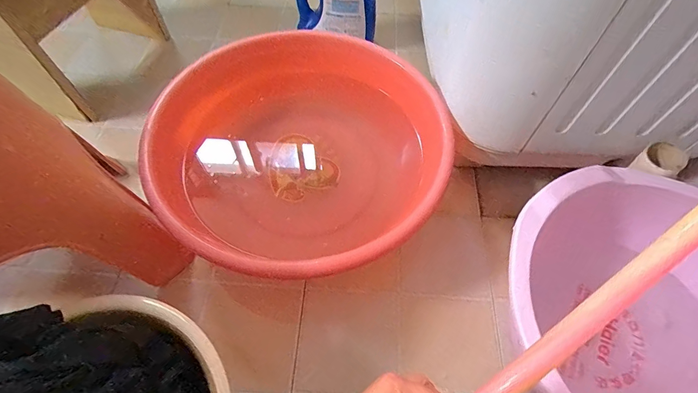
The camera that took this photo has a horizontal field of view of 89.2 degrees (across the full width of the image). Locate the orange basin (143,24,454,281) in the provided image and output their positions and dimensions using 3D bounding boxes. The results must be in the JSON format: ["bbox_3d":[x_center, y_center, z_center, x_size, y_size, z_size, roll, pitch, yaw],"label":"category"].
[{"bbox_3d":[-0.070,-0.076,0.591,0.440,0.139,0.454,0,59,-1],"label":"orange basin"}]

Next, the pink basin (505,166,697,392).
[{"bbox_3d":[0.397,0.150,0.464,0.349,0.174,0.383,0,59,-1],"label":"pink basin"}]

